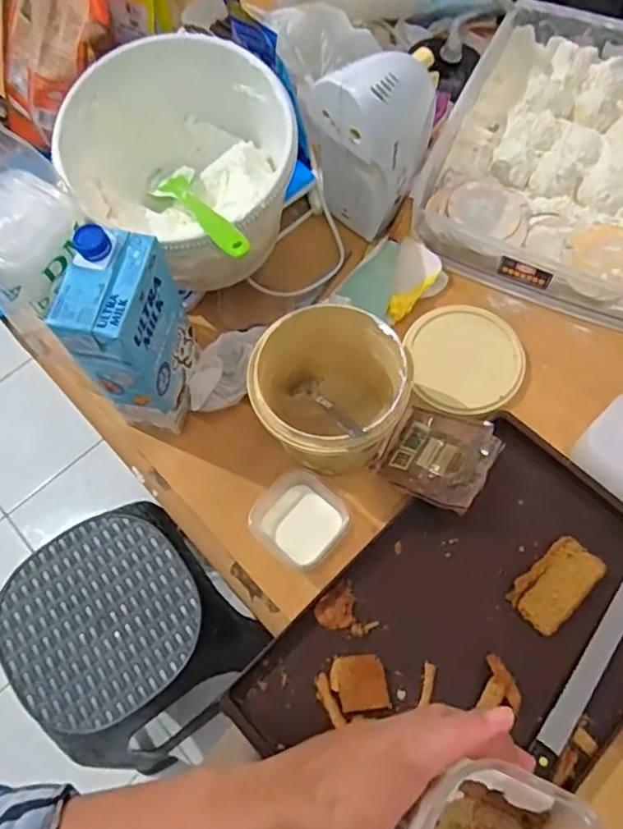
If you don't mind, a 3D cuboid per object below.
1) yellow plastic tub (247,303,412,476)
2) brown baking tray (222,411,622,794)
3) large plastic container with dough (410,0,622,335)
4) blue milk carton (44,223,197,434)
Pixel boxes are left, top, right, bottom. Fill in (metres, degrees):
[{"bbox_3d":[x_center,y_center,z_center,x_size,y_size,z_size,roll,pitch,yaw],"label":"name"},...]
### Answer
[{"bbox_3d":[0.017,-0.011,0.552,0.126,0.110,0.122,-1,66,2],"label":"yellow plastic tub"},{"bbox_3d":[0.144,0.192,0.527,0.372,0.021,0.236,-41,70,-15],"label":"brown baking tray"},{"bbox_3d":[0.303,-0.298,0.703,0.288,0.071,0.372,23,69,12],"label":"large plastic container with dough"},{"bbox_3d":[-0.154,-0.061,0.545,0.061,0.200,0.102,9,66,6],"label":"blue milk carton"}]

